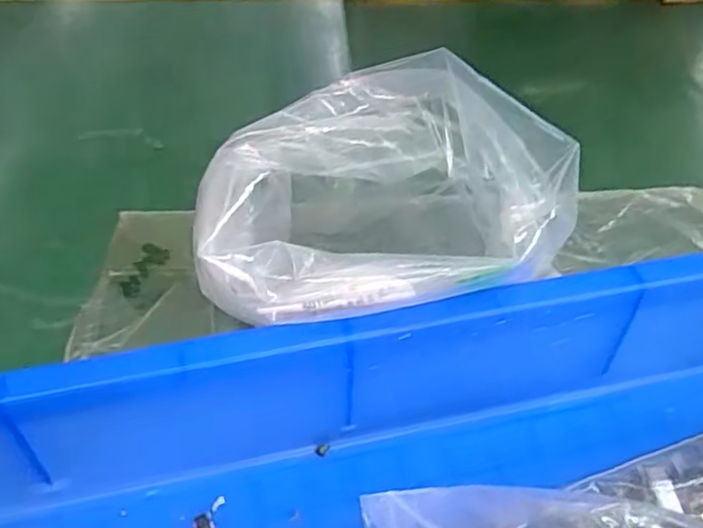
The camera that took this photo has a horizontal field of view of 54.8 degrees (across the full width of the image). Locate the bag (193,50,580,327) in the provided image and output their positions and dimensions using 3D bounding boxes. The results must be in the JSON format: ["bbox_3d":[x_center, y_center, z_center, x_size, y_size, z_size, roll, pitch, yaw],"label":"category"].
[{"bbox_3d":[0.007,-0.028,0.290,0.143,0.070,0.109,-8,49,-10],"label":"bag"}]

